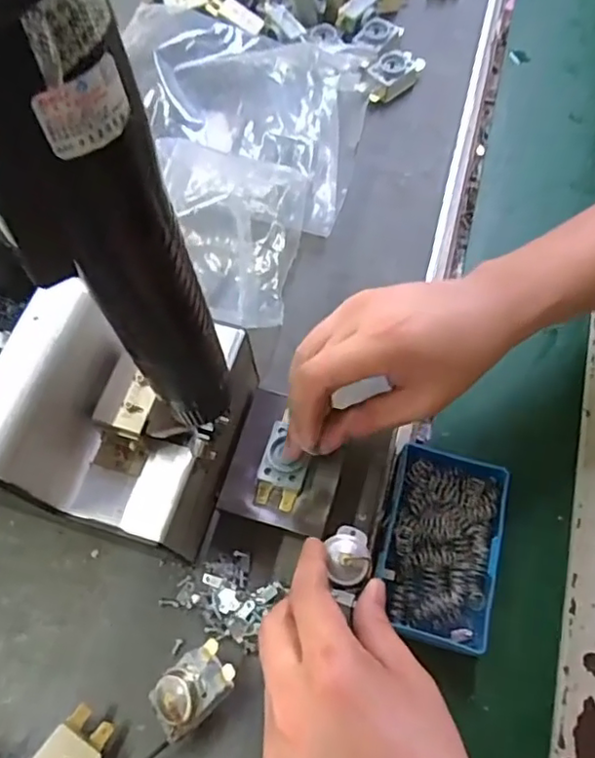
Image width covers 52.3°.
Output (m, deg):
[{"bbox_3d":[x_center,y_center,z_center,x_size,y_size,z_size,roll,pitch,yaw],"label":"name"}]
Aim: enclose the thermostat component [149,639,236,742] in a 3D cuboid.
[{"bbox_3d":[-0.055,0.165,0.324,0.045,0.032,0.029,-38,74,-14],"label":"thermostat component"}]

